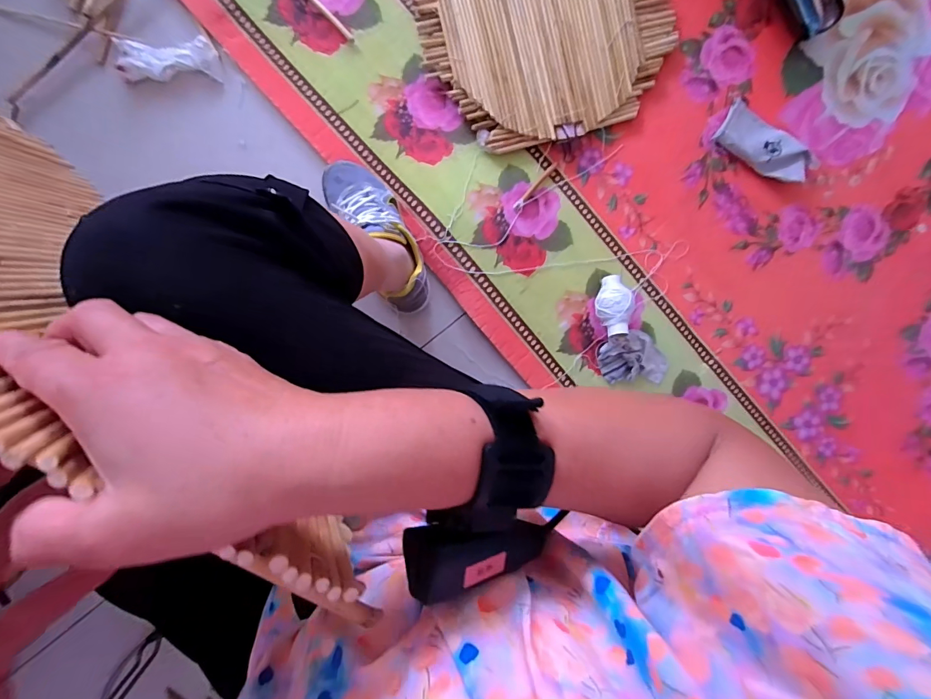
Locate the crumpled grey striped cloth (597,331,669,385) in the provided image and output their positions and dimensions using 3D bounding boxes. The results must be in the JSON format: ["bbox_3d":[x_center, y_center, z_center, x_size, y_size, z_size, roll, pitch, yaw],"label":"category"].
[{"bbox_3d":[0.297,0.014,0.750,0.126,0.016,0.089,-1,91,-6],"label":"crumpled grey striped cloth"}]

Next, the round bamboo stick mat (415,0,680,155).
[{"bbox_3d":[0.143,-0.528,0.706,0.422,0.026,0.340,-14,93,-6],"label":"round bamboo stick mat"}]

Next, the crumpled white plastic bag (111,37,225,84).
[{"bbox_3d":[-0.458,-0.445,0.653,0.143,0.021,0.063,-3,92,-6],"label":"crumpled white plastic bag"}]

